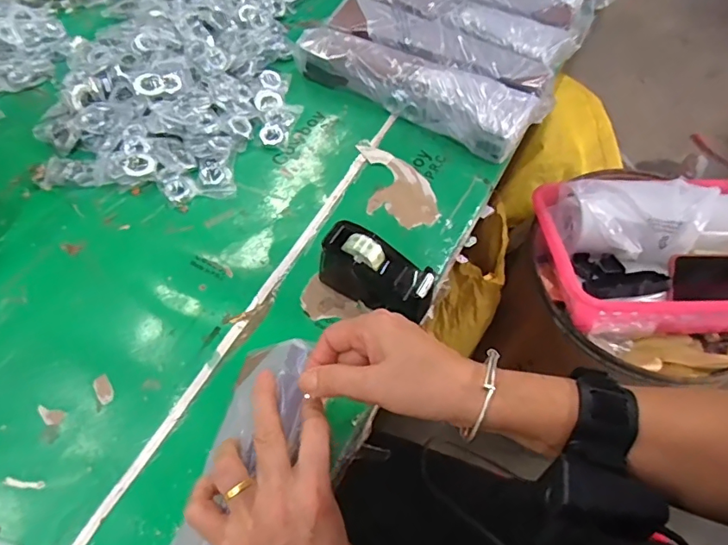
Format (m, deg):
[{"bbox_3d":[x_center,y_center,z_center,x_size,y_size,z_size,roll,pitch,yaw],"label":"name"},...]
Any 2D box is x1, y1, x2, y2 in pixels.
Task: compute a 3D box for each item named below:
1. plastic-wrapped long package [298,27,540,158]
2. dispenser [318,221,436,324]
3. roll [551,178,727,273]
[{"bbox_3d":[0.063,-0.243,0.652,0.315,0.056,0.087,29,62,15],"label":"plastic-wrapped long package"},{"bbox_3d":[0.012,0.000,0.497,0.118,0.065,0.046,29,62,15],"label":"dispenser"},{"bbox_3d":[0.434,-0.079,0.752,0.275,0.079,0.144,-4,58,-4],"label":"roll"}]

